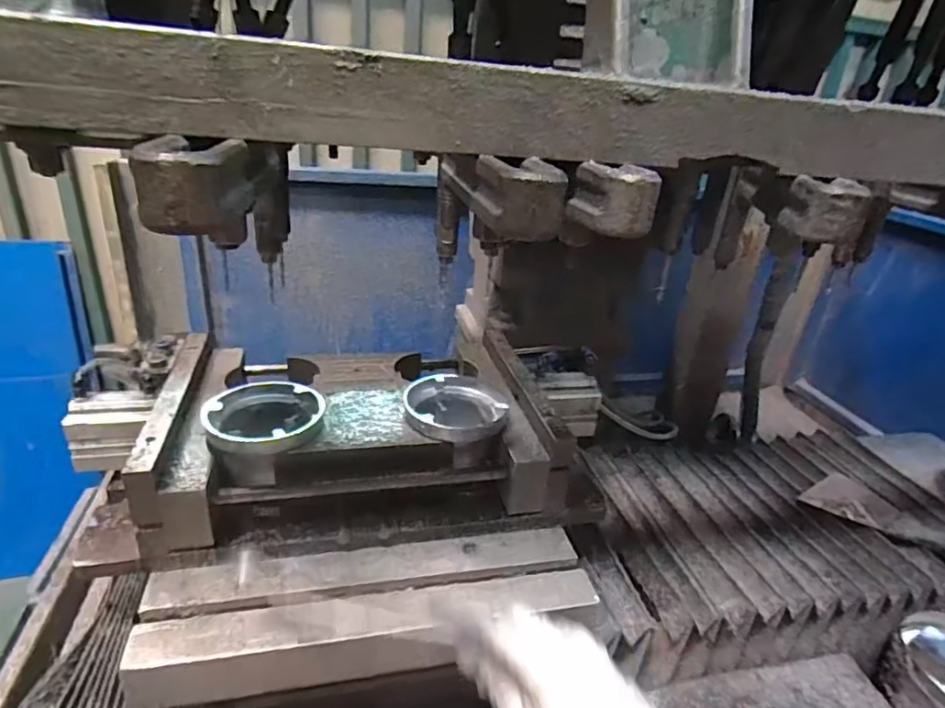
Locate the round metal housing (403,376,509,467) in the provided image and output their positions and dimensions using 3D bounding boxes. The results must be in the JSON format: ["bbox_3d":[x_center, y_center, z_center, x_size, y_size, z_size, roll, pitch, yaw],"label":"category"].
[{"bbox_3d":[-0.016,0.065,0.530,0.094,0.055,0.088,5,26,-3],"label":"round metal housing"}]

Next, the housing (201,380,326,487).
[{"bbox_3d":[-0.177,0.067,0.485,0.096,0.049,0.082,0,27,-13],"label":"housing"}]

